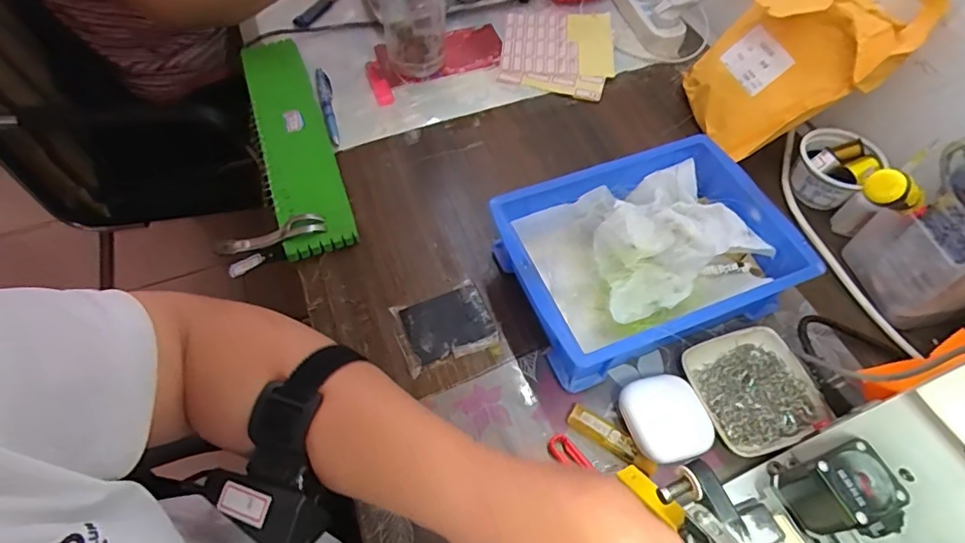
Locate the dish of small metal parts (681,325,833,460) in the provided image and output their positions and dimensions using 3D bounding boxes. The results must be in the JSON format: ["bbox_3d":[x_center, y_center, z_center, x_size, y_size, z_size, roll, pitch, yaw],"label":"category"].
[{"bbox_3d":[0.228,0.100,0.439,0.095,0.019,0.097,-14,59,-9],"label":"dish of small metal parts"}]

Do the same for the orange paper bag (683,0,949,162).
[{"bbox_3d":[0.316,-0.228,0.542,0.052,0.216,0.162,-3,60,-42],"label":"orange paper bag"}]

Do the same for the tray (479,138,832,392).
[{"bbox_3d":[0.149,-0.017,0.483,0.245,0.073,0.179,-19,59,-12],"label":"tray"}]

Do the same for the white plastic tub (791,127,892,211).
[{"bbox_3d":[0.373,-0.108,0.558,0.071,0.055,0.074,0,58,0],"label":"white plastic tub"}]

